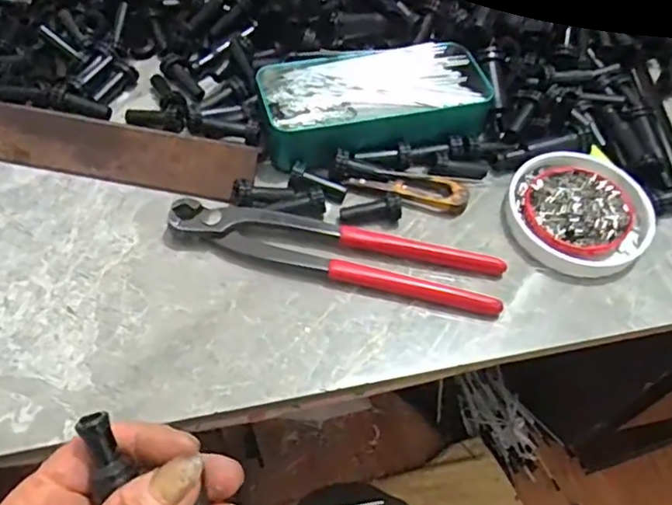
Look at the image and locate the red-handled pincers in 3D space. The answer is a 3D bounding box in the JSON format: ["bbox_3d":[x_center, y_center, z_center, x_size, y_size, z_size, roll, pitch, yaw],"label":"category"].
[{"bbox_3d":[0.000,-0.001,0.365,0.197,0.014,0.037,11,56,4],"label":"red-handled pincers"}]

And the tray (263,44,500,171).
[{"bbox_3d":[0.027,-0.101,0.407,0.151,0.027,0.074,-10,57,-10],"label":"tray"}]

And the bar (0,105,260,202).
[{"bbox_3d":[-0.140,-0.062,0.386,0.177,0.010,0.037,10,96,5],"label":"bar"}]

